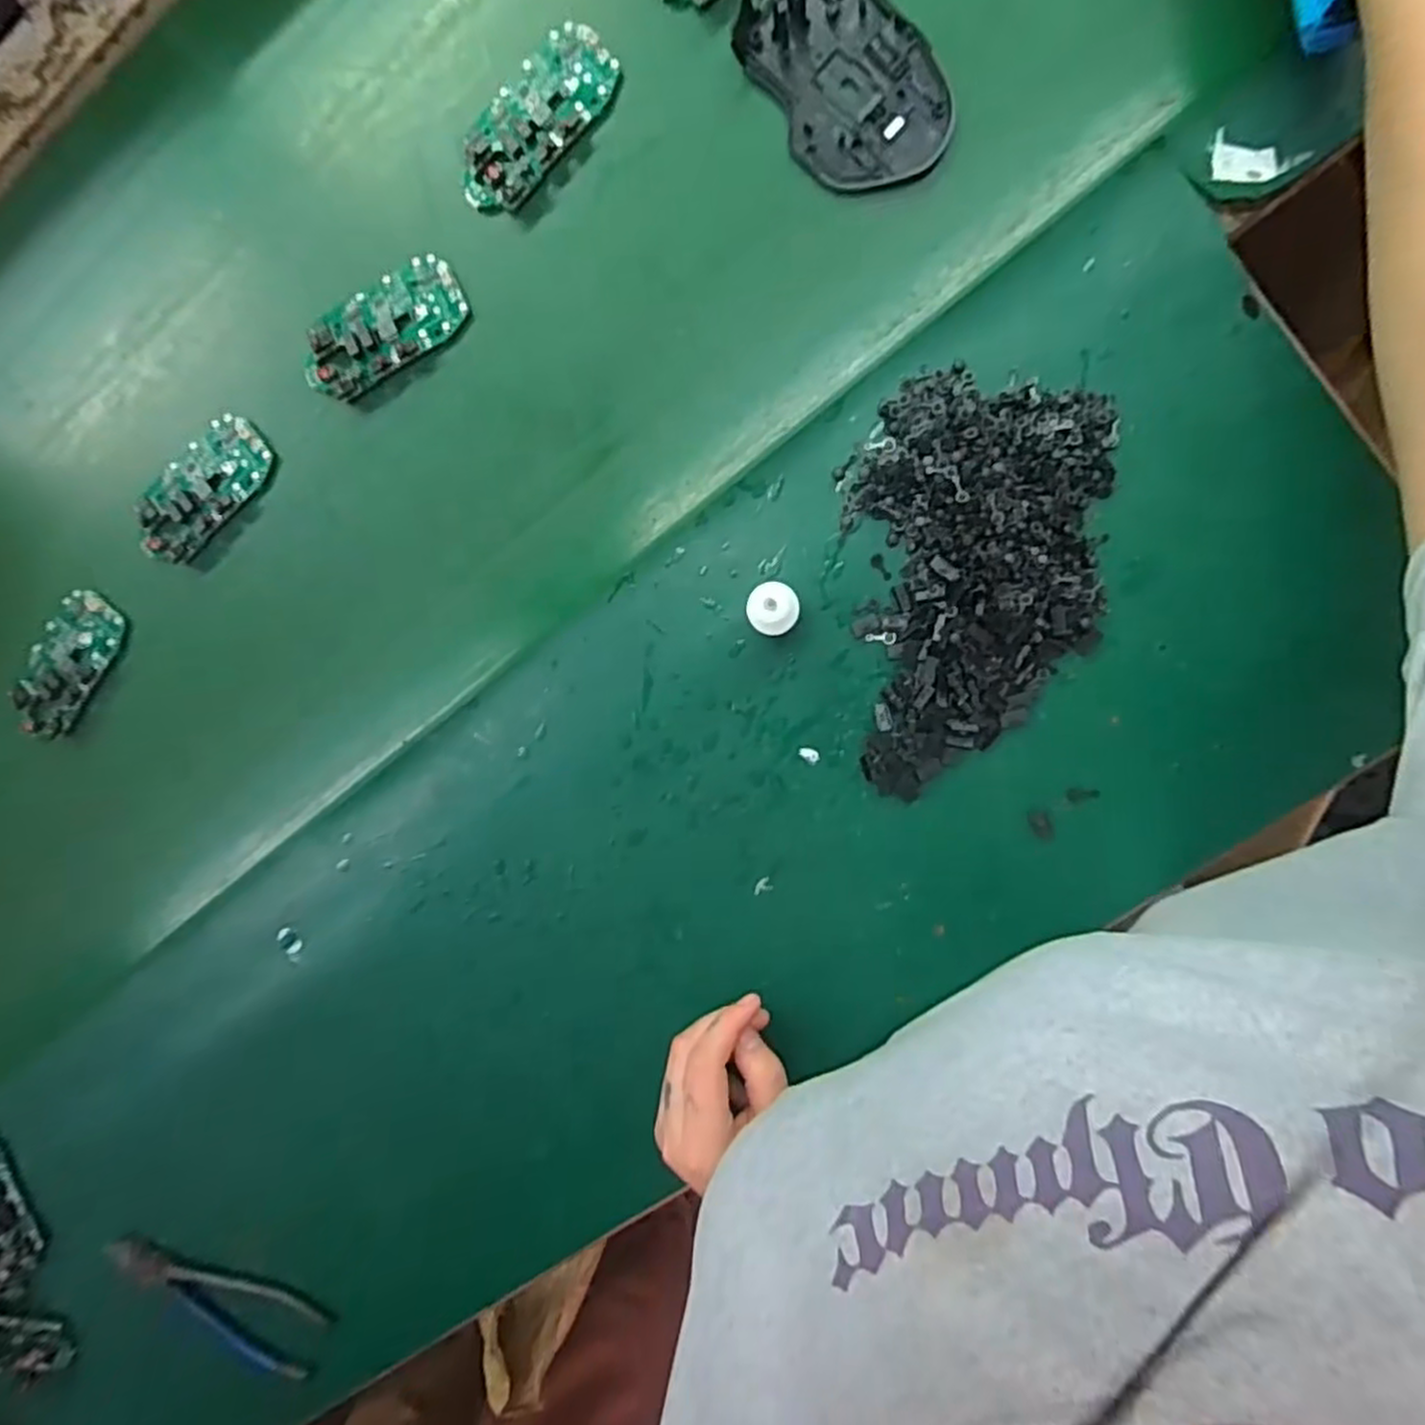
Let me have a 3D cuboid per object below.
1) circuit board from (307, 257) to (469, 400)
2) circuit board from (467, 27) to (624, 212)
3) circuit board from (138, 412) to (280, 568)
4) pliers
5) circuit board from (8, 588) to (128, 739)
[{"bbox_3d":[-0.179,-0.209,0.401,0.093,0.015,0.043,-31,90,9],"label":"circuit board"},{"bbox_3d":[-0.092,-0.304,0.382,0.044,0.013,0.098,44,99,2],"label":"circuit board"},{"bbox_3d":[-0.295,-0.129,0.426,0.092,0.011,0.041,-43,88,9],"label":"circuit board"},{"bbox_3d":[-0.320,0.374,0.470,0.150,0.016,0.051,25,98,5],"label":"pliers"},{"bbox_3d":[-0.393,-0.030,0.447,0.039,0.014,0.094,37,97,-8],"label":"circuit board"}]

